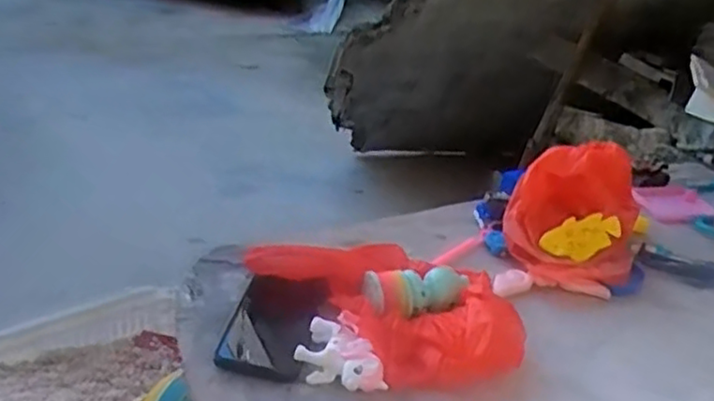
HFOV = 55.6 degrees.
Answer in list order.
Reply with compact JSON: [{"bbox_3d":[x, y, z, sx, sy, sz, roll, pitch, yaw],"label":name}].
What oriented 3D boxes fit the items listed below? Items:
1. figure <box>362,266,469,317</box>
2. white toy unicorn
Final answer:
[{"bbox_3d":[0.064,0.092,0.701,0.116,0.039,0.049,-6,33,-22],"label":"figure"},{"bbox_3d":[-0.021,0.146,0.627,0.067,0.032,0.084,-7,34,-23],"label":"white toy unicorn"}]

